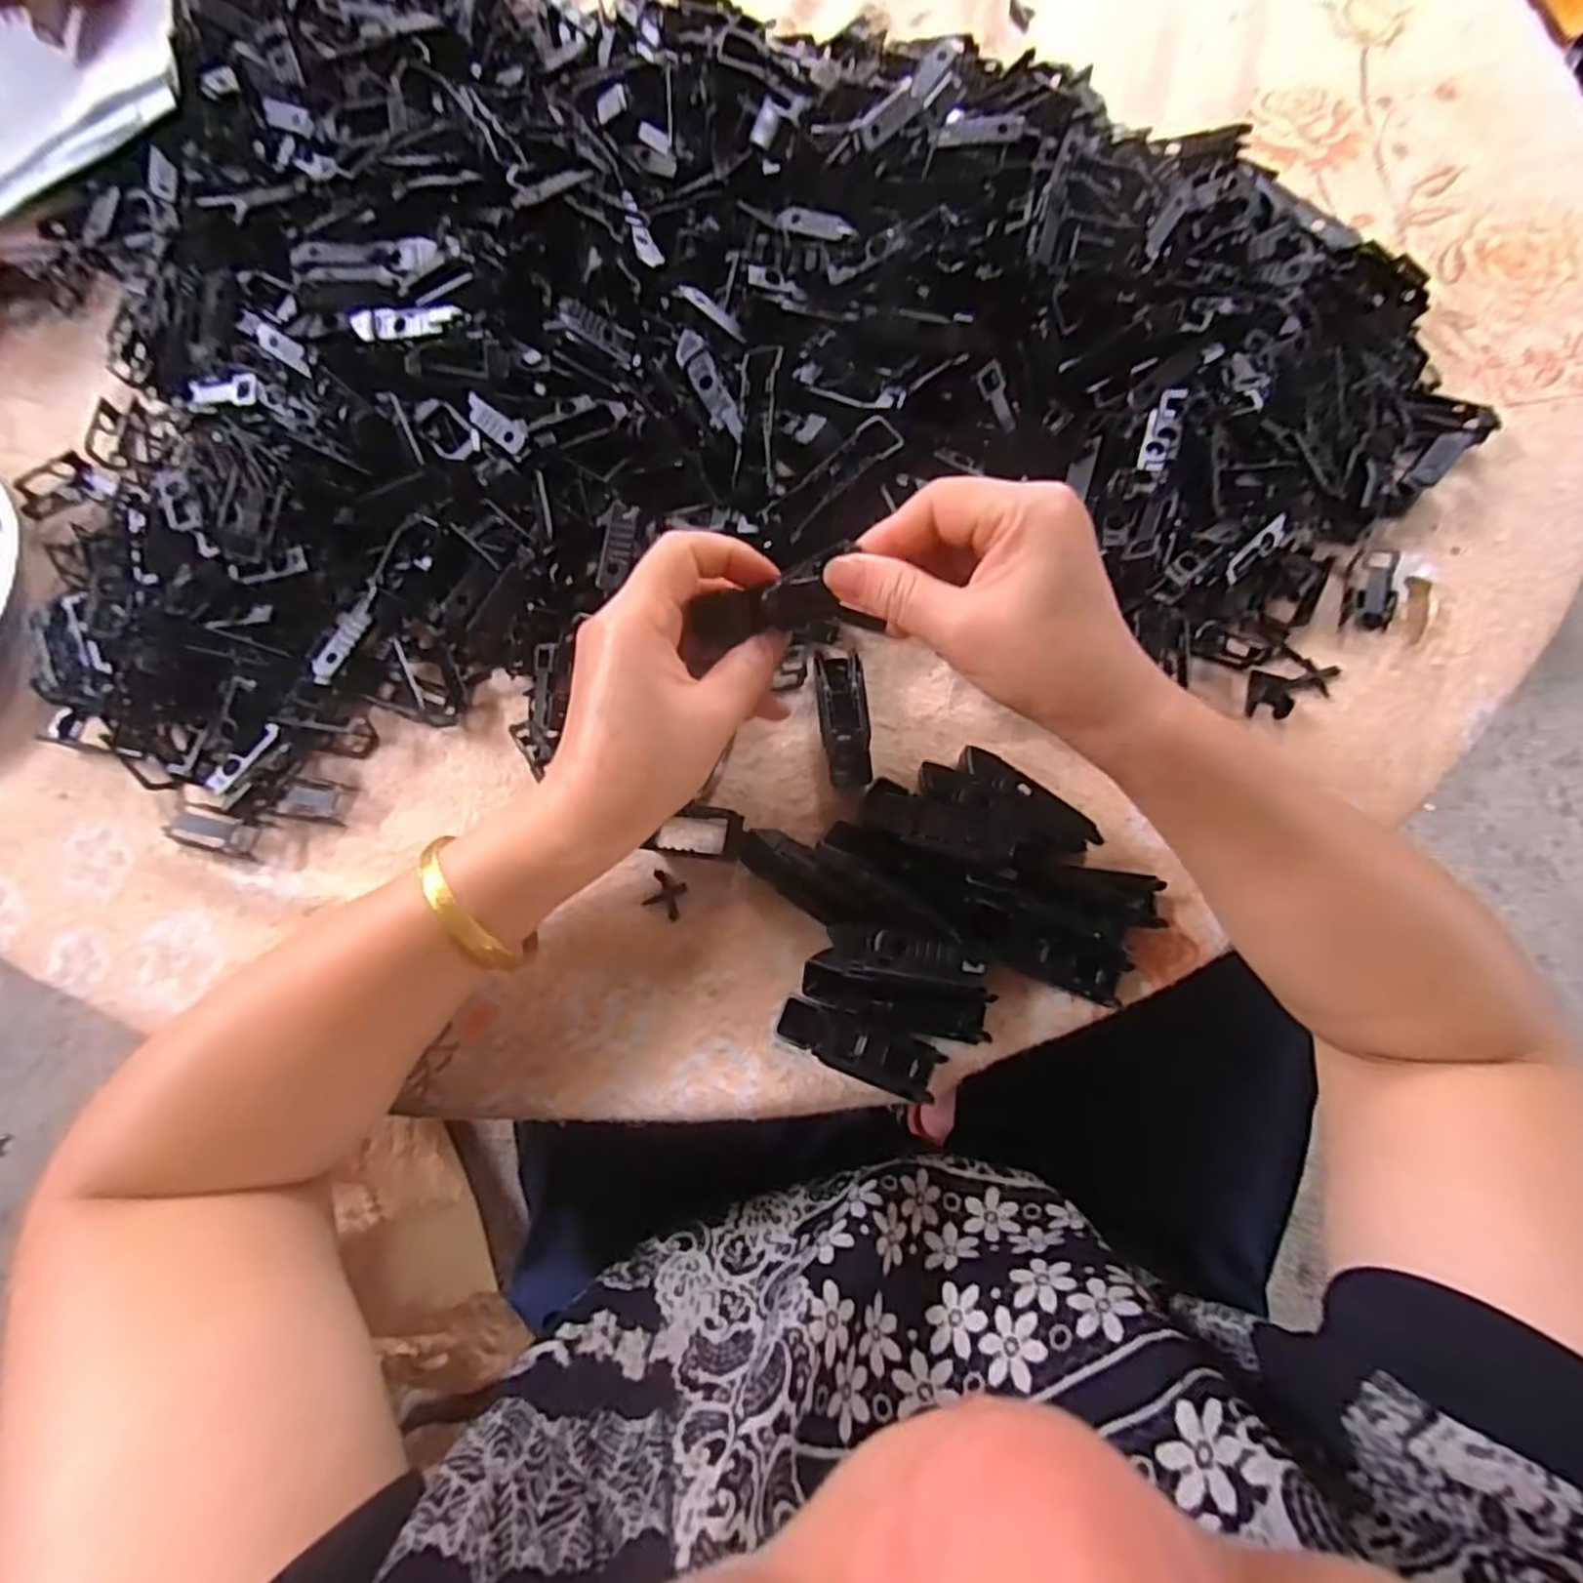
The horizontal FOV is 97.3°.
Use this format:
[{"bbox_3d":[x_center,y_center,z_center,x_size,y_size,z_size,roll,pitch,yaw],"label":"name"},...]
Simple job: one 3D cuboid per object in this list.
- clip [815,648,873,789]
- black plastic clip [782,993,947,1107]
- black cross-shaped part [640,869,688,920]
[{"bbox_3d":[0.024,-0.033,0.319,0.021,0.013,0.064,-5,74,0],"label":"clip"},{"bbox_3d":[0.027,0.103,0.284,0.066,0.012,0.021,22,76,8],"label":"black plastic clip"},{"bbox_3d":[-0.055,0.046,0.308,0.016,0.004,0.018,18,76,7],"label":"black cross-shaped part"}]

